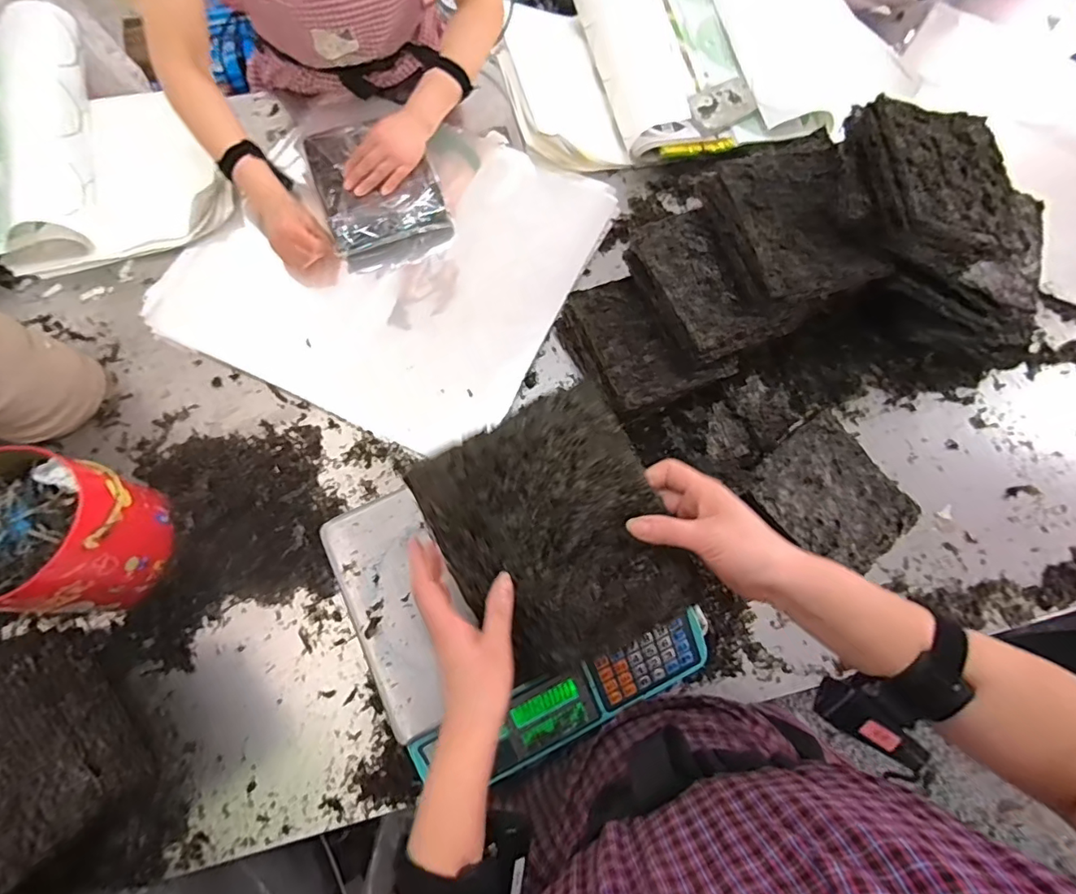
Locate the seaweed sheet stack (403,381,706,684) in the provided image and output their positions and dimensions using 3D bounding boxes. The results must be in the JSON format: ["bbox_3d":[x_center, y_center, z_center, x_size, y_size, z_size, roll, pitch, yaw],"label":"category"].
[{"bbox_3d":[0.010,0.071,0.408,0.172,0.020,0.193,-28,89,7],"label":"seaweed sheet stack"}]

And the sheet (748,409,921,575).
[{"bbox_3d":[0.407,0.070,0.718,0.176,0.025,0.194,-36,77,-13],"label":"sheet"}]

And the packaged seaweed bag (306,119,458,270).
[{"bbox_3d":[-0.257,-0.415,0.850,0.185,0.086,0.208,-20,81,-11],"label":"packaged seaweed bag"}]

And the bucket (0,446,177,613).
[{"bbox_3d":[-0.549,0.101,0.593,0.169,0.144,0.158,1,72,-2],"label":"bucket"}]

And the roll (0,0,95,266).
[{"bbox_3d":[-0.844,-0.516,0.857,0.196,0.079,0.487,-17,73,-8],"label":"roll"}]

